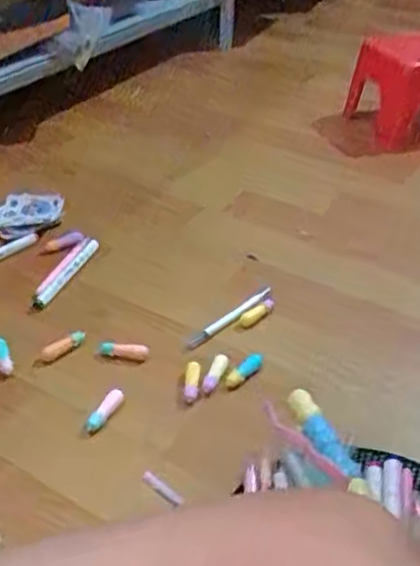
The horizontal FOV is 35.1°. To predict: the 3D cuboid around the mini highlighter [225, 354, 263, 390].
[{"bbox_3d":[0.037,0.092,0.705,0.014,0.018,0.061,26,42,29],"label":"mini highlighter"}]

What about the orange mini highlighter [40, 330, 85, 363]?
[{"bbox_3d":[-0.161,0.069,0.725,0.015,0.013,0.053,31,45,34],"label":"orange mini highlighter"}]

